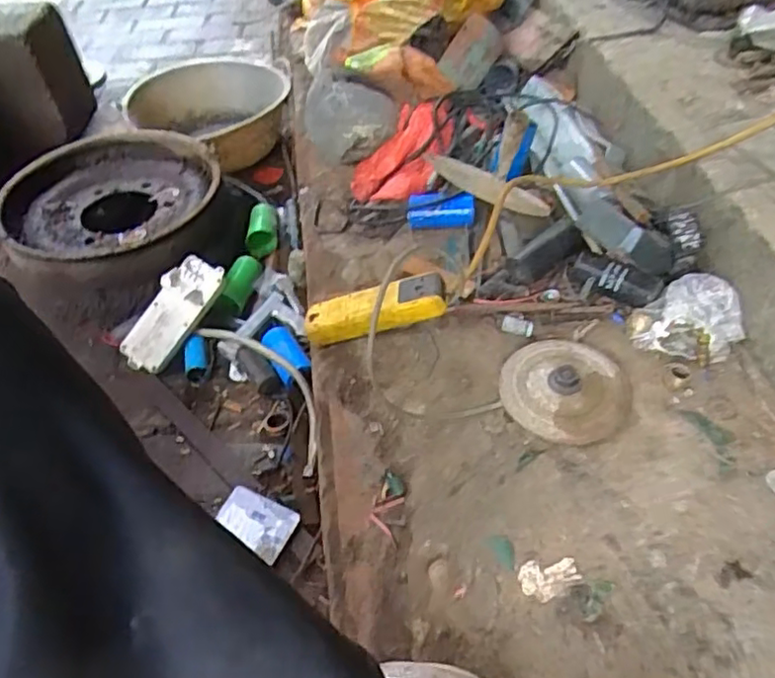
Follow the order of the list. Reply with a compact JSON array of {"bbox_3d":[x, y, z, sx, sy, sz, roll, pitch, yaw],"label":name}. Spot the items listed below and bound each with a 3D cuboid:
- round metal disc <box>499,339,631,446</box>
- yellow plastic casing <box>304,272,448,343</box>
[{"bbox_3d":[0.208,0.052,0.732,0.143,0.032,0.143,-1,46,1],"label":"round metal disc"},{"bbox_3d":[-0.018,-0.039,0.823,0.194,0.040,0.060,-13,43,20],"label":"yellow plastic casing"}]

